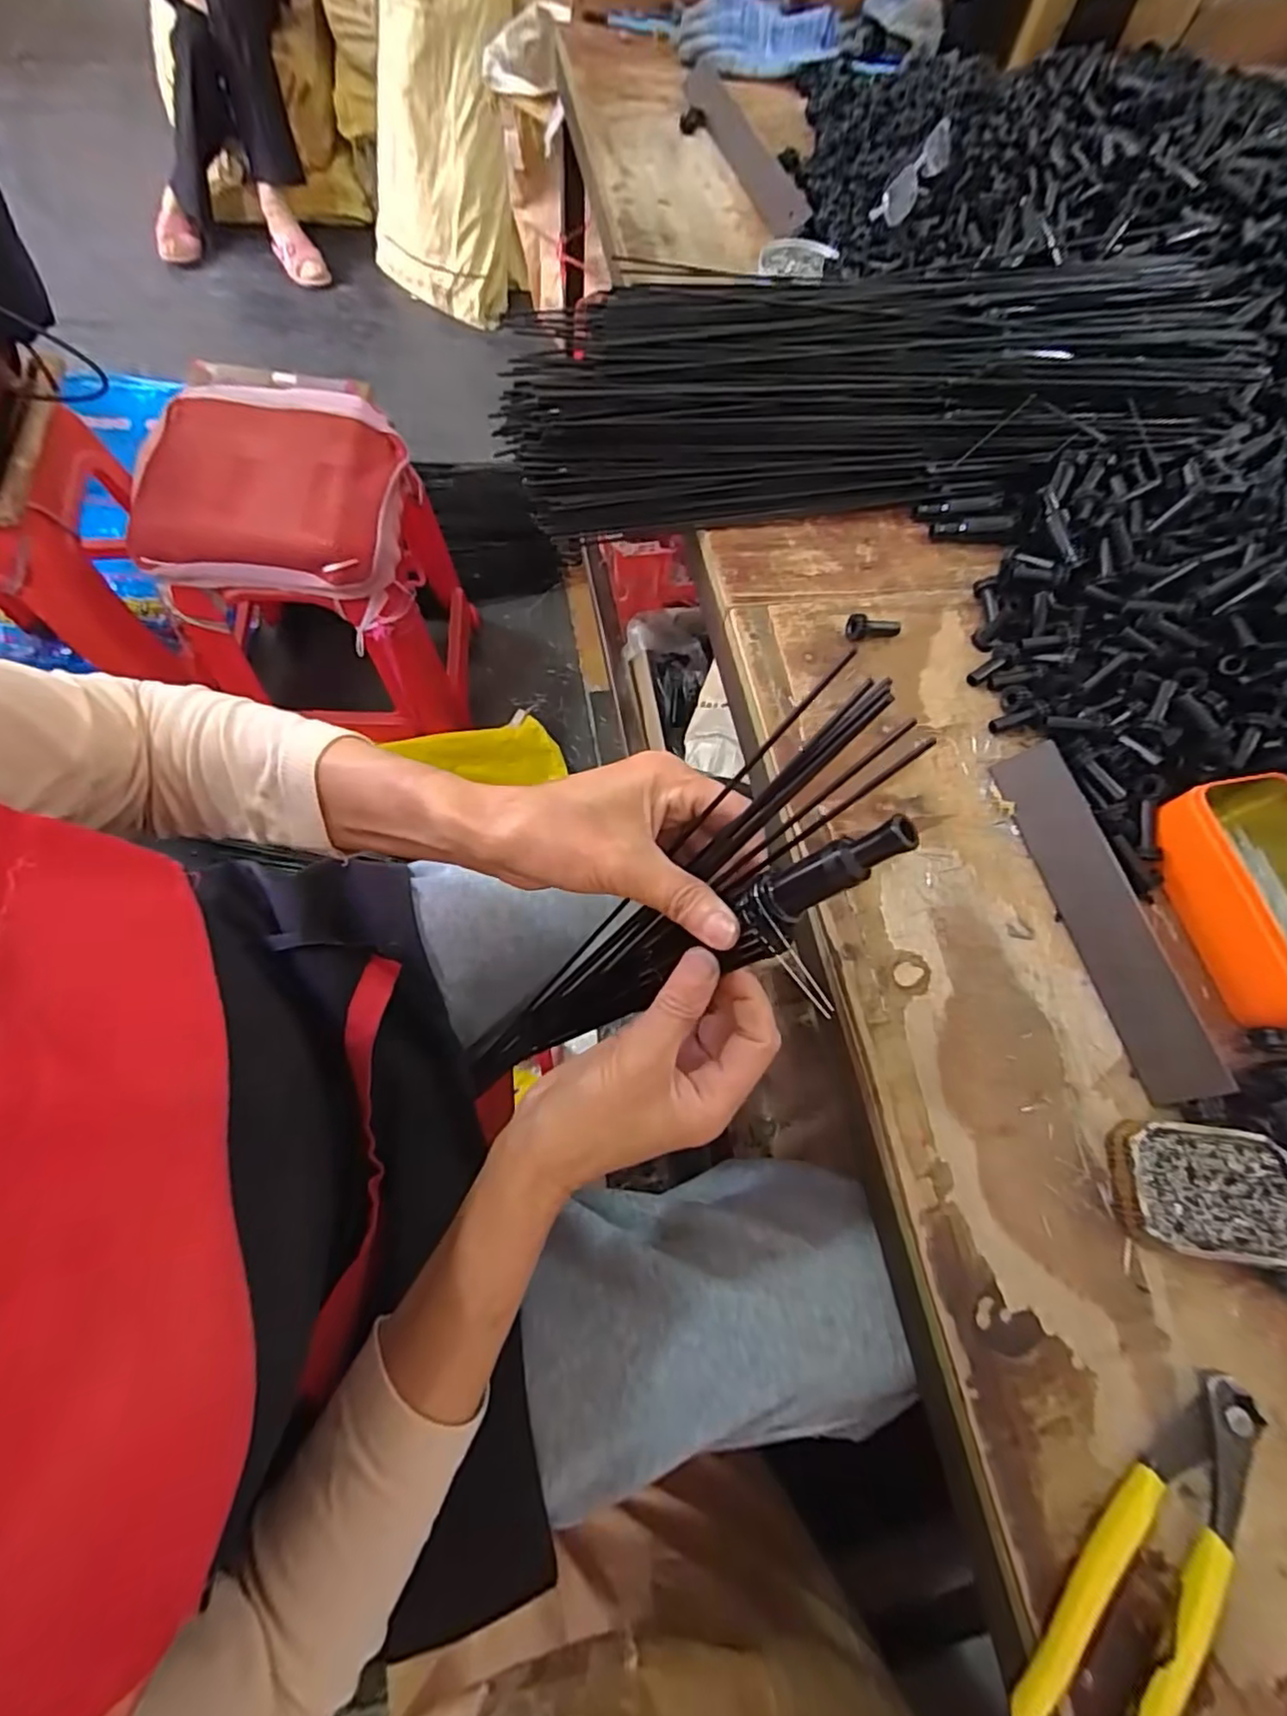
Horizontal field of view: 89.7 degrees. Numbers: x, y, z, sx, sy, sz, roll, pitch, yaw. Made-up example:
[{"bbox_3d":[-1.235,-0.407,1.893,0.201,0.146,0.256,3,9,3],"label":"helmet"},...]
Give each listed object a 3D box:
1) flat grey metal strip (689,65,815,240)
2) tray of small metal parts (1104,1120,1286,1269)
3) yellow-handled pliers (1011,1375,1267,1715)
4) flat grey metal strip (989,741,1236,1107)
[{"bbox_3d":[0.108,-0.761,0.690,0.049,0.011,0.320,-15,71,-12],"label":"flat grey metal strip"},{"bbox_3d":[0.291,0.171,0.333,0.091,0.020,0.060,8,68,-3],"label":"tray of small metal parts"},{"bbox_3d":[0.217,0.298,0.276,0.047,0.022,0.162,42,70,11],"label":"yellow-handled pliers"},{"bbox_3d":[0.274,0.032,0.389,0.041,0.007,0.215,-25,68,28],"label":"flat grey metal strip"}]

